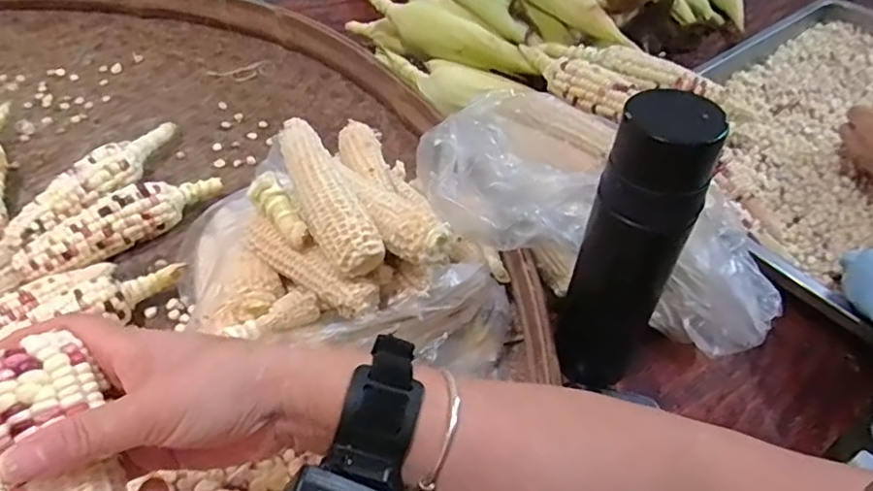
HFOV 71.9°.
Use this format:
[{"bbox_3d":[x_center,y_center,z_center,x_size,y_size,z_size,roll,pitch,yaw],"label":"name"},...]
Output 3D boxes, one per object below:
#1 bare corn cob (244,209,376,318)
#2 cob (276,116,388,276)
[{"bbox_3d":[-0.088,0.012,0.414,0.108,0.028,0.025,29,52,23],"label":"bare corn cob"},{"bbox_3d":[-0.080,-0.037,0.422,0.039,0.029,0.139,-19,50,-19],"label":"cob"}]

